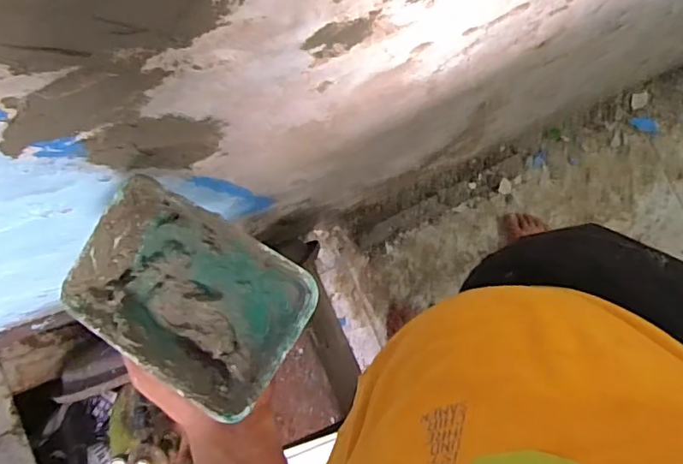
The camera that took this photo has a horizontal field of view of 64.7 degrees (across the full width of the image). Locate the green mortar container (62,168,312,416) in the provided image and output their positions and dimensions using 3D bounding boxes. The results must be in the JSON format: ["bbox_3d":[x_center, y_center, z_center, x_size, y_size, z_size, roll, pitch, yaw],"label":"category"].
[{"bbox_3d":[-0.107,0.043,0.389,0.165,0.061,0.110,28,93,6],"label":"green mortar container"}]

